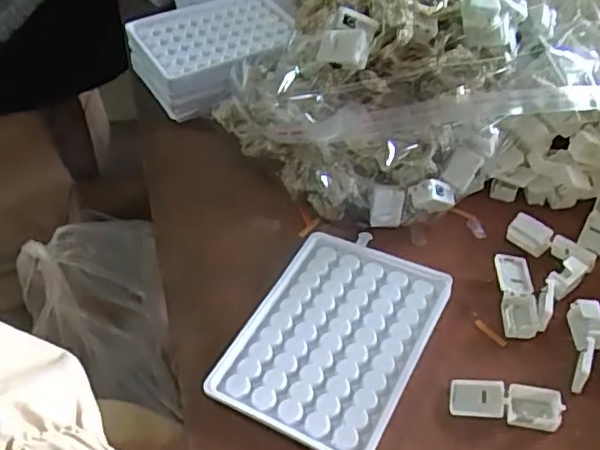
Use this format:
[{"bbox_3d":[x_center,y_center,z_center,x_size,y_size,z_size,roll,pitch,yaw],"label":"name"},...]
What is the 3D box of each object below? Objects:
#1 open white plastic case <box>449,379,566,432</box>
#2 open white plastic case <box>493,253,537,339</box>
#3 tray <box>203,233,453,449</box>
[{"bbox_3d":[0.107,0.092,0.335,0.054,0.010,0.020,7,47,11],"label":"open white plastic case"},{"bbox_3d":[0.131,0.042,0.385,0.021,0.011,0.055,1,46,4],"label":"open white plastic case"},{"bbox_3d":[0.019,0.063,0.364,0.098,0.014,0.127,19,50,21],"label":"tray"}]

